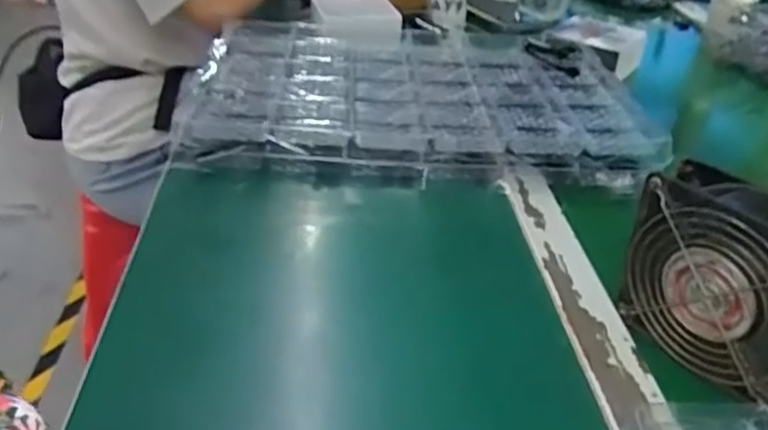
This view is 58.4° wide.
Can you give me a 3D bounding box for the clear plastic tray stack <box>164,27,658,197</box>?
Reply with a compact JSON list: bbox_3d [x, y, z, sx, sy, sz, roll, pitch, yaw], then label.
[{"bbox_3d":[0.033,-0.129,0.730,0.438,0.045,0.337,3,32,-3],"label":"clear plastic tray stack"}]

